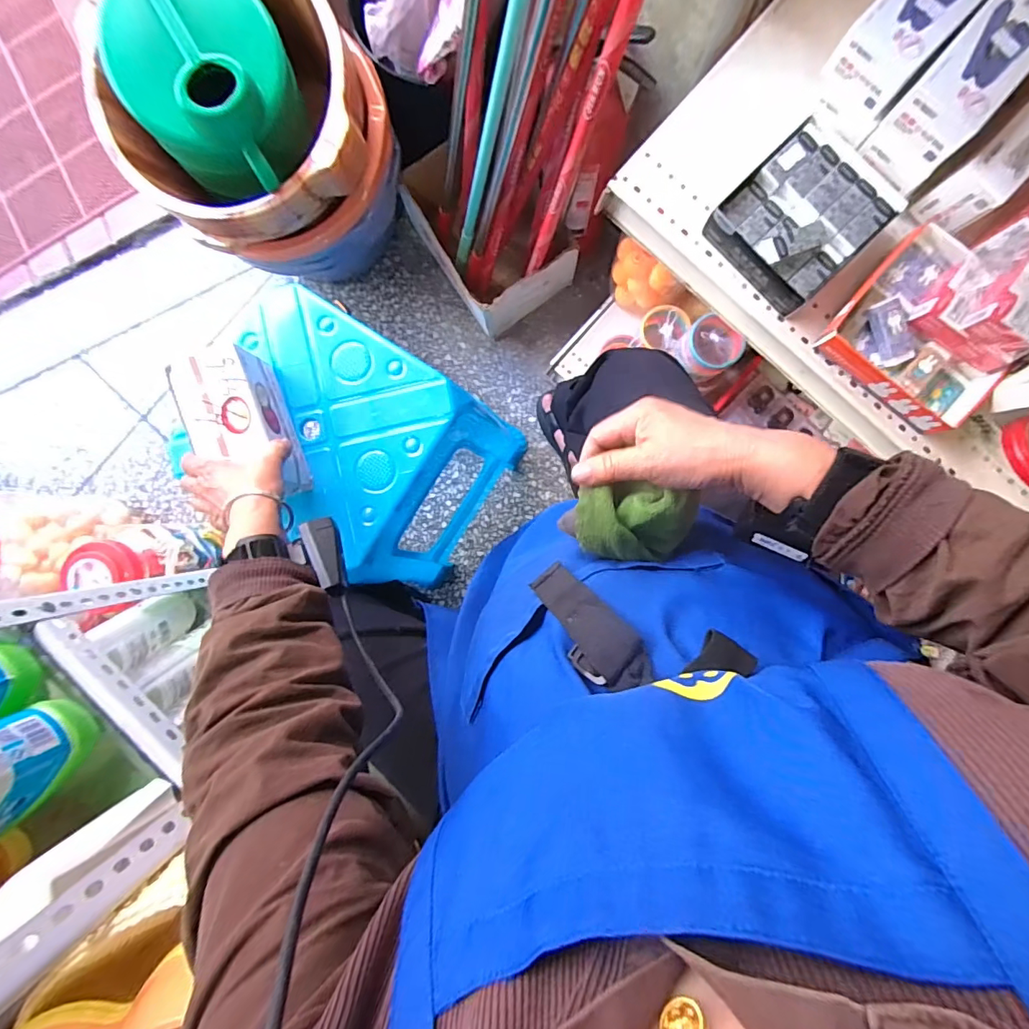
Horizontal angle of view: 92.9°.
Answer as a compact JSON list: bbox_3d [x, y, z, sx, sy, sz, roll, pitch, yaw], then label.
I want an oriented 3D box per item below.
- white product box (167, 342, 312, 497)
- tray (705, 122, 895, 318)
[{"bbox_3d":[-0.300,-0.094,0.546,0.076,0.084,0.155,-21,89,2],"label":"white product box"},{"bbox_3d":[0.248,-0.257,0.430,0.111,0.033,0.111,-44,89,2],"label":"tray"}]

